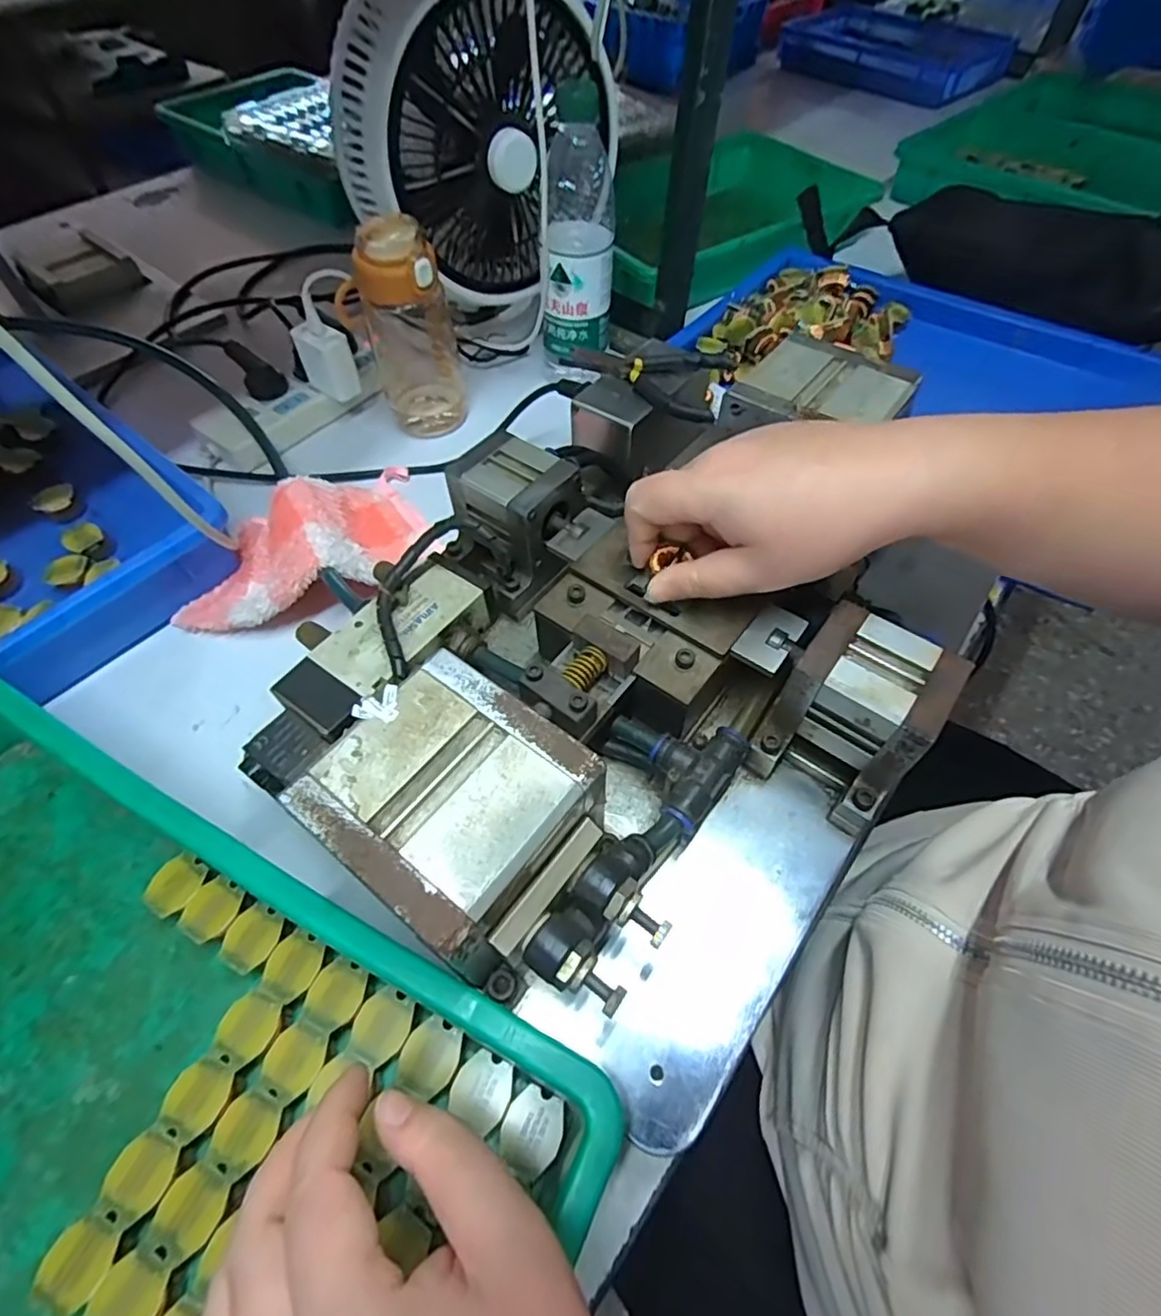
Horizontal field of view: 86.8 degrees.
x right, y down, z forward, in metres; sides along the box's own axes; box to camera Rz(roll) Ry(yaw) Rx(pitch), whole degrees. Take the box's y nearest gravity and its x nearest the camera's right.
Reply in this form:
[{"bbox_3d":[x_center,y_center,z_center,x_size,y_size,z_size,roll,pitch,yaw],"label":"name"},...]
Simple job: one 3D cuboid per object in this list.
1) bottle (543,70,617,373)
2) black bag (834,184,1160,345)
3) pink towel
[{"bbox_3d":[-0.002,-0.357,0.533,0.064,0.199,0.056,1,56,0],"label":"bottle"},{"bbox_3d":[0.457,-0.402,0.617,0.347,0.072,0.088,31,61,19],"label":"black bag"},{"bbox_3d":[-0.213,-0.089,0.466,0.192,0.054,0.130,-25,60,-16],"label":"pink towel"}]

